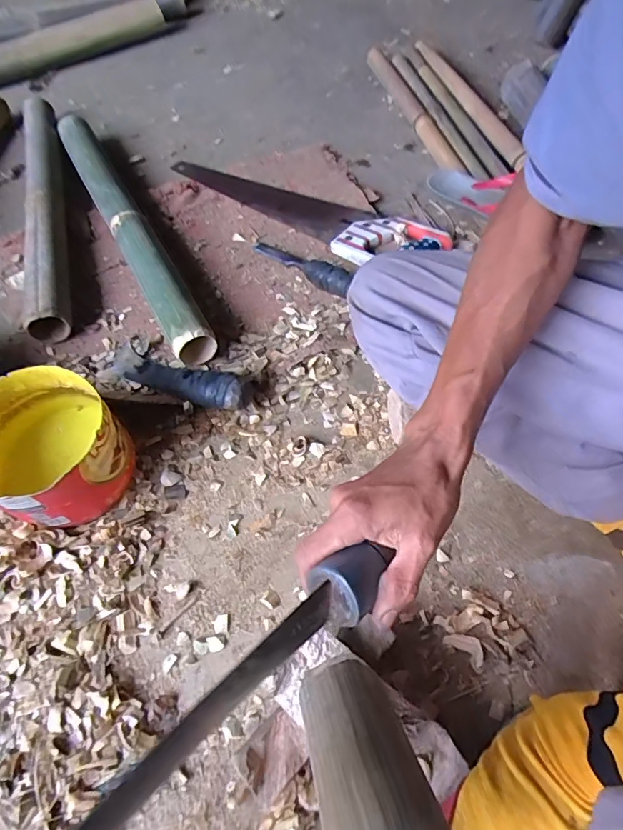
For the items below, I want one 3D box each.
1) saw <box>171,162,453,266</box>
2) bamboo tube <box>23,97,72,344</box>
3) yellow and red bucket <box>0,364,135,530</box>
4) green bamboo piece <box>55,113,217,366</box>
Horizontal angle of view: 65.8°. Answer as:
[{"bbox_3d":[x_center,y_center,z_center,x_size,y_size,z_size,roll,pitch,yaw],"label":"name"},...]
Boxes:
[{"bbox_3d":[-0.033,-0.338,0.782,0.515,0.030,0.103,29,64,18],"label":"saw"},{"bbox_3d":[-0.452,-0.379,0.819,0.070,0.062,0.662,-16,60,-7],"label":"bamboo tube"},{"bbox_3d":[-0.285,0.038,0.520,0.153,0.091,0.145,-1,59,2],"label":"yellow and red bucket"},{"bbox_3d":[-0.298,-0.318,0.754,0.058,0.062,0.651,-27,62,-13],"label":"green bamboo piece"}]

